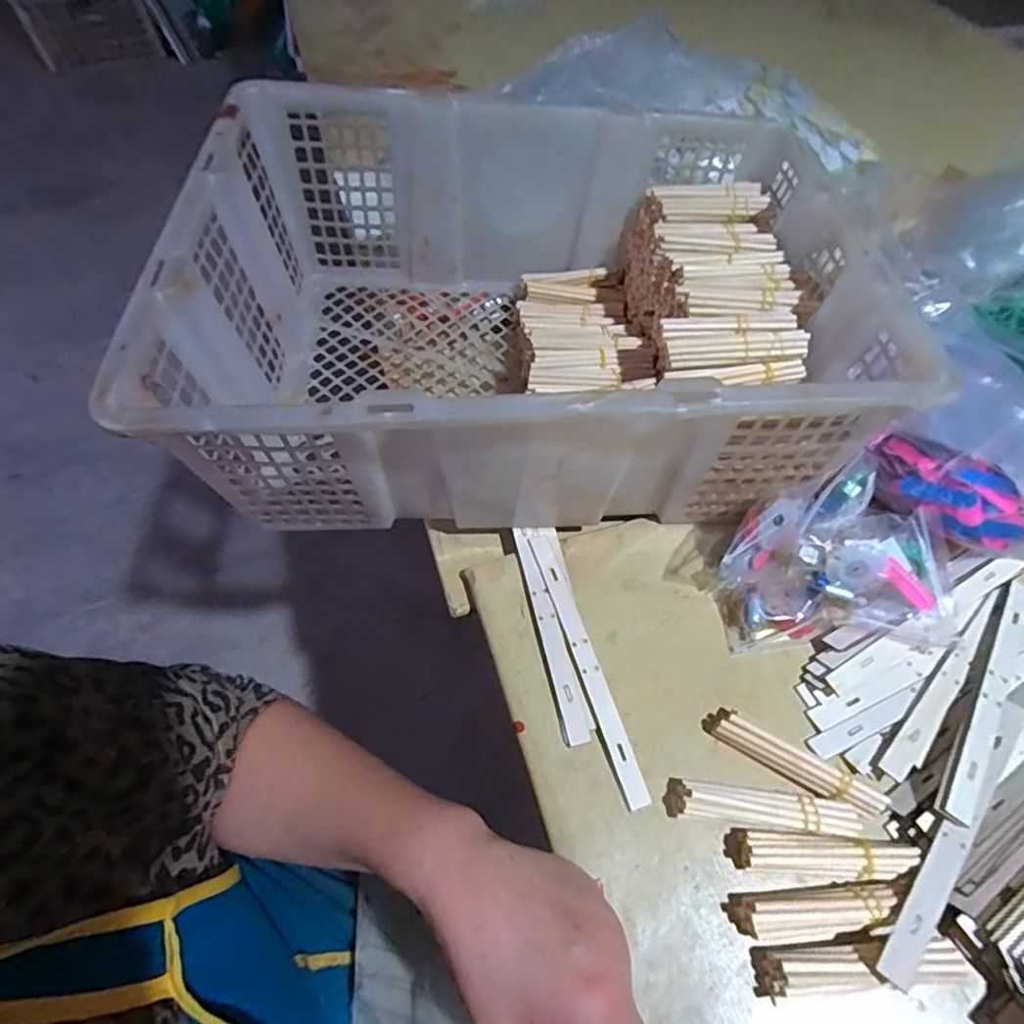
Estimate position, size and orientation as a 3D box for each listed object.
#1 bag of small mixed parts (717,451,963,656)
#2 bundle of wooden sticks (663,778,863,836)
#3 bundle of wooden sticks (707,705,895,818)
[{"bbox_3d":[0.234,0.042,0.414,0.163,0.063,0.124,-16,59,-10],"label":"bag of small mixed parts"},{"bbox_3d":[0.152,0.182,0.352,0.108,0.019,0.022,7,58,4],"label":"bundle of wooden sticks"},{"bbox_3d":[0.181,0.160,0.368,0.111,0.018,0.019,27,62,16],"label":"bundle of wooden sticks"}]

